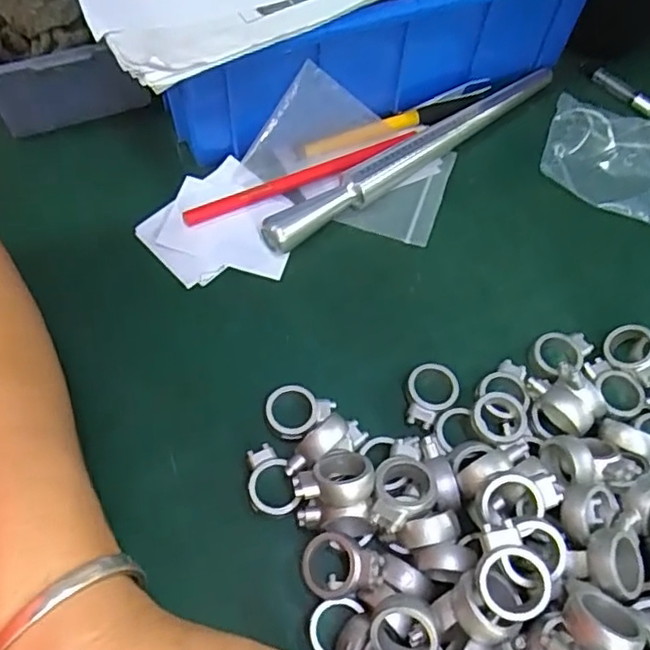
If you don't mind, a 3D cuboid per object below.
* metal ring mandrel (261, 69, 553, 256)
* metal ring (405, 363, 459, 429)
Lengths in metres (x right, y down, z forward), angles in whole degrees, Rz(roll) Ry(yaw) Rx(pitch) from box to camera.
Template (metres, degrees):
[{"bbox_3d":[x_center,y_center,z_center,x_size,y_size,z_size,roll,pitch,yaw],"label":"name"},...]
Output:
[{"bbox_3d":[0.058,-0.107,0.378,0.226,0.023,0.017,-34,66,-20],"label":"metal ring mandrel"},{"bbox_3d":[0.052,0.034,0.306,0.025,0.004,0.033,20,61,9],"label":"metal ring"}]

